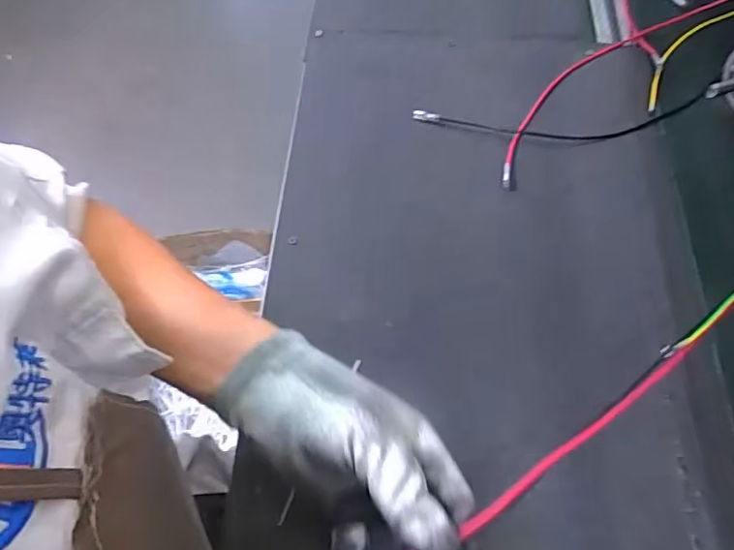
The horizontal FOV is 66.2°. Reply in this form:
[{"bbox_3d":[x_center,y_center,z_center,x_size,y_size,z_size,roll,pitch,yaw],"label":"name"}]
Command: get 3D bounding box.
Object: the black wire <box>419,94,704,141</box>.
[{"bbox_3d":[0.187,-0.146,0.533,0.282,0.005,0.045,-3,61,-4],"label":"black wire"}]

